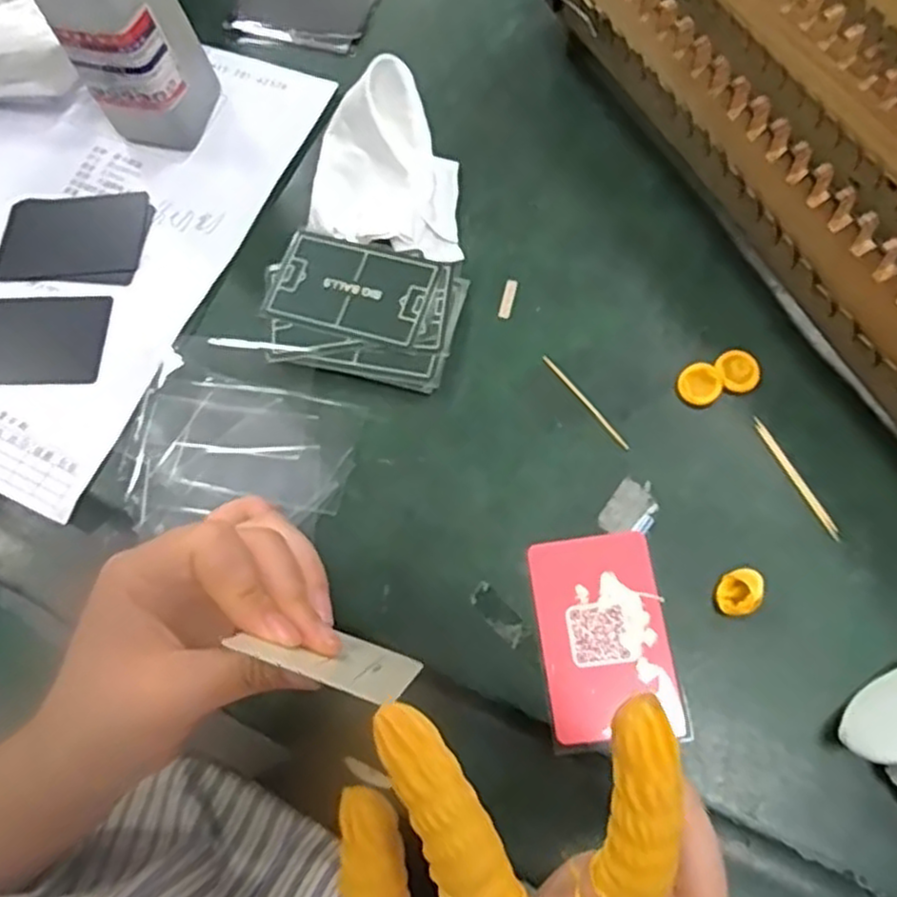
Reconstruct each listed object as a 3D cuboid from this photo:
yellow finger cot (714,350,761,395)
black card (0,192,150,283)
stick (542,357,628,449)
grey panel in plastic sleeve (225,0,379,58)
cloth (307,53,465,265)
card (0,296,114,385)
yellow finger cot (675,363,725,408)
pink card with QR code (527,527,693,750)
[{"bbox_3d":[0.141,-0.038,0.349,0.020,0.004,0.021,-2,70,6],"label":"yellow finger cot"},{"bbox_3d":[-0.221,-0.125,0.427,0.089,0.004,0.055,-3,69,8],"label":"black card"},{"bbox_3d":[0.067,-0.023,0.355,0.004,0.004,0.061,-36,70,-7],"label":"stick"},{"bbox_3d":[-0.092,-0.281,0.461,0.090,0.005,0.063,6,71,9],"label":"grey panel in plastic sleeve"},{"bbox_3d":[-0.035,-0.152,0.390,0.083,0.046,0.090,4,71,8],"label":"cloth"},{"bbox_3d":[-0.233,-0.060,0.407,0.087,0.004,0.054,-1,69,8],"label":"card"},{"bbox_3d":[0.121,-0.031,0.349,0.022,0.004,0.020,-2,70,6],"label":"yellow finger cot"},{"bbox_3d":[0.068,0.082,0.319,0.056,0.004,0.085,-9,71,3],"label":"pink card with QR code"}]

